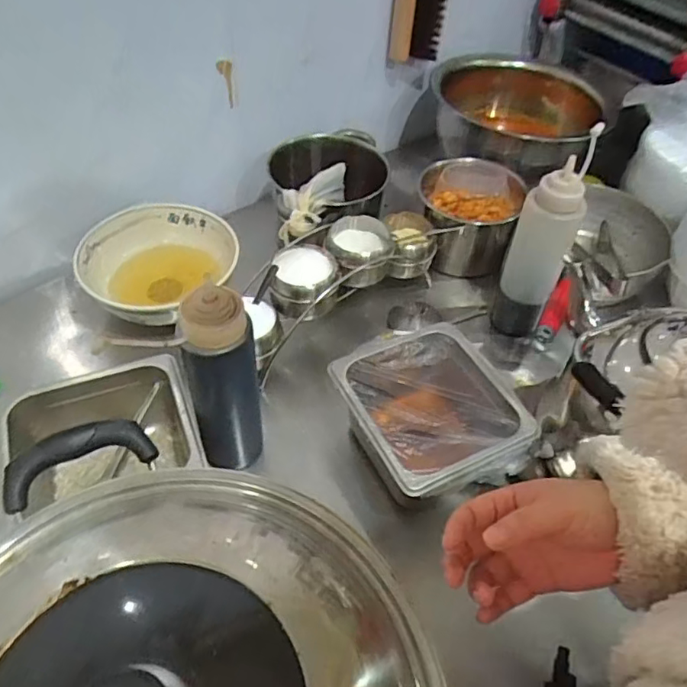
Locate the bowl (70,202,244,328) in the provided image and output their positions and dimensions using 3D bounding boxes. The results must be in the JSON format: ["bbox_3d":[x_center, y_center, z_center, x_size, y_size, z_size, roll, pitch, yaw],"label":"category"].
[{"bbox_3d":[-0.251,-0.097,0.774,0.195,0.074,0.199,1,49,-2],"label":"bowl"}]

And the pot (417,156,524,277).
[{"bbox_3d":[0.183,-0.193,0.852,0.147,0.108,0.161,1,49,-2],"label":"pot"}]

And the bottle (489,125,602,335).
[{"bbox_3d":[0.240,-0.111,0.699,0.068,0.244,0.069,18,51,12],"label":"bottle"}]

